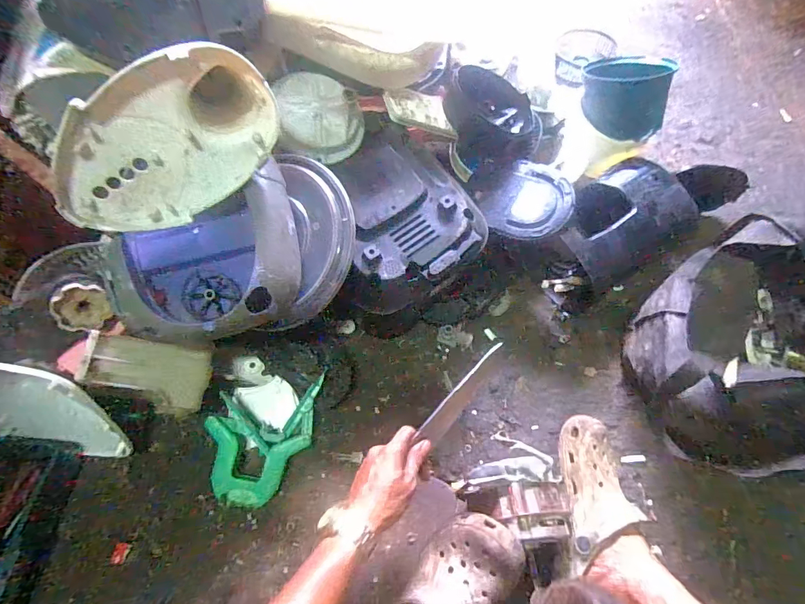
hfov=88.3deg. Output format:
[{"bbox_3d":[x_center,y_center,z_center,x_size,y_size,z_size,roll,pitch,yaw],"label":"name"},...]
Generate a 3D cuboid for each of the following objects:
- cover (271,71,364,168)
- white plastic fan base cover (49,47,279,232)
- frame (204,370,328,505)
[{"bbox_3d":[-0.126,-0.285,0.631,0.130,0.047,0.141,1,81,-9],"label":"cover"},{"bbox_3d":[-0.265,-0.179,0.471,0.249,0.151,0.060,-35,44,-3],"label":"white plastic fan base cover"},{"bbox_3d":[-0.204,0.212,0.644,0.173,0.060,0.182,-7,63,-3],"label":"frame"}]

